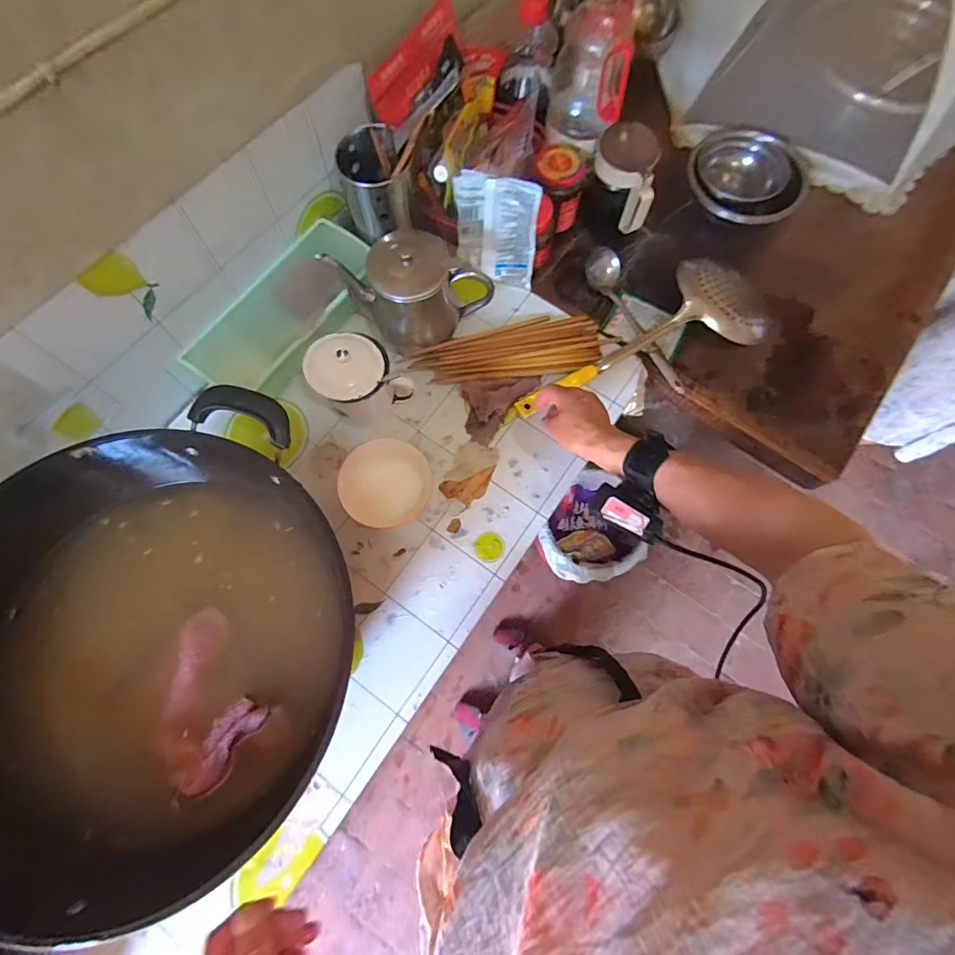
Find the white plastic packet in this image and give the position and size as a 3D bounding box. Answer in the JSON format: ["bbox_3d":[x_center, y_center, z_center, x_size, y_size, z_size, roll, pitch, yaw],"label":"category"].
[{"bbox_3d":[0.027,-0.343,0.666,0.113,0.147,0.014,10,56,6],"label":"white plastic packet"}]

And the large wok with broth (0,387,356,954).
[{"bbox_3d":[-0.298,0.151,0.437,0.337,0.125,0.427,-19,75,-7],"label":"large wok with broth"}]

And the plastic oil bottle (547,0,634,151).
[{"bbox_3d":[0.158,-0.576,0.643,0.088,0.196,0.084,-7,74,-3],"label":"plastic oil bottle"}]

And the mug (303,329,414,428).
[{"bbox_3d":[-0.155,-0.127,0.617,0.102,0.115,0.084,-41,78,-12],"label":"mug"}]

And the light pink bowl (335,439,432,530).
[{"bbox_3d":[-0.119,0.007,0.615,0.115,0.045,0.101,-21,75,-7],"label":"light pink bowl"}]

